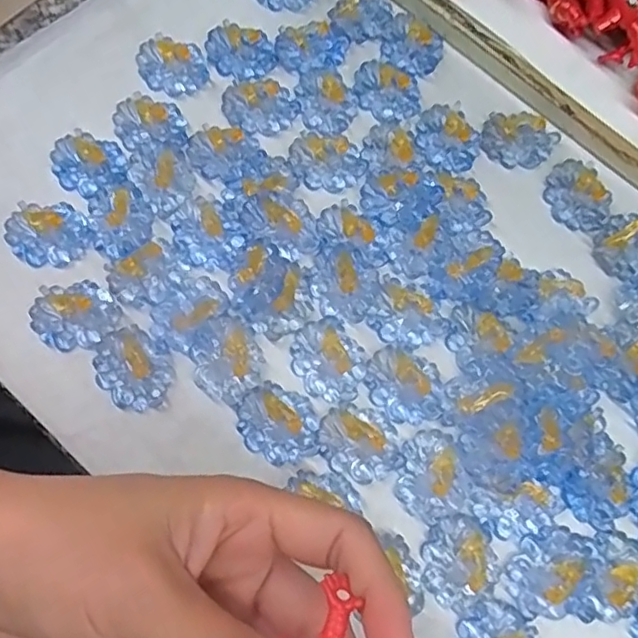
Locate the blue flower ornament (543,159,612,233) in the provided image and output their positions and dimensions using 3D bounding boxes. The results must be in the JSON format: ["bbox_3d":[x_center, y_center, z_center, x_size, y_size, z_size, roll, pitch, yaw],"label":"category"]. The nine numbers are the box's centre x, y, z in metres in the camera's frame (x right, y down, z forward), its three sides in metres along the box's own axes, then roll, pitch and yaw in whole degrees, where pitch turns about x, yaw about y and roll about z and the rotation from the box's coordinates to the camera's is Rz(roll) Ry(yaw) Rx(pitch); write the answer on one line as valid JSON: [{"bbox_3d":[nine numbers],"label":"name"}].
[{"bbox_3d":[0.128,-0.061,0.295,0.028,0.007,0.036,-25,77,-9],"label":"blue flower ornament"}]

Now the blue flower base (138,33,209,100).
[{"bbox_3d":[-0.075,-0.129,0.307,0.036,0.007,0.027,15,74,2],"label":"blue flower base"}]

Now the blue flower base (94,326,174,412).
[{"bbox_3d":[-0.080,0.021,0.259,0.038,0.010,0.031,31,76,7],"label":"blue flower base"}]

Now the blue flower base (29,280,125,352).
[{"bbox_3d":[-0.108,-0.002,0.265,0.038,0.007,0.029,-6,75,-4],"label":"blue flower base"}]

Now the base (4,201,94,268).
[{"bbox_3d":[-0.124,-0.040,0.274,0.036,0.005,0.030,11,74,1],"label":"base"}]

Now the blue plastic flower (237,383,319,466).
[{"bbox_3d":[-0.018,0.045,0.258,0.033,0.004,0.033,1,74,-2],"label":"blue plastic flower"}]

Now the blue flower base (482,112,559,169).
[{"bbox_3d":[0.101,-0.090,0.302,0.038,0.010,0.026,9,74,1],"label":"blue flower base"}]

